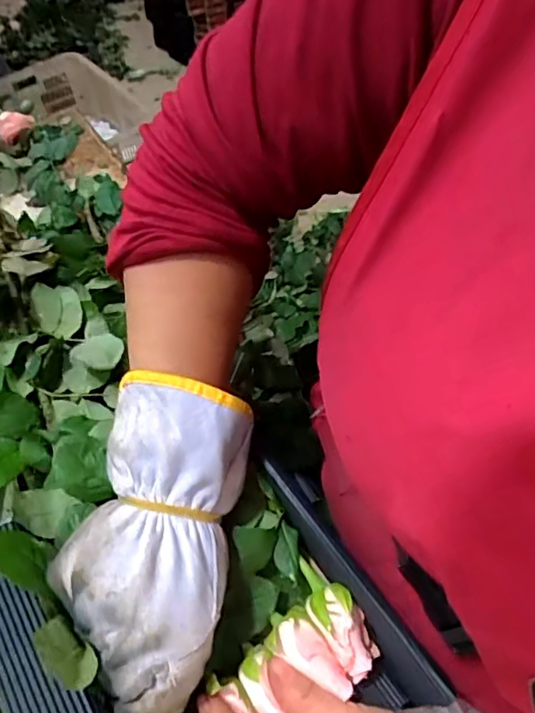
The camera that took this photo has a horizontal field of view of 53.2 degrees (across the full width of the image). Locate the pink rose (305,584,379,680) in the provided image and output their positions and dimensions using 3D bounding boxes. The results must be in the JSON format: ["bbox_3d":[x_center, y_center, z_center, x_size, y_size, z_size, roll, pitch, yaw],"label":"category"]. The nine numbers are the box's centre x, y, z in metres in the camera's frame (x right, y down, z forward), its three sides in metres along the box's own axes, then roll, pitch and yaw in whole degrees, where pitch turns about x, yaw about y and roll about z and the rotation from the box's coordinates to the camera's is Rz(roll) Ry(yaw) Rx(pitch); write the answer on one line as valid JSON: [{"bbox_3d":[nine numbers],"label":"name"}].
[{"bbox_3d":[0.045,0.161,0.316,0.027,0.032,0.049,-32,59,-19],"label":"pink rose"}]

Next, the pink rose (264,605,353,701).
[{"bbox_3d":[0.026,0.172,0.309,0.053,0.022,0.028,38,64,19],"label":"pink rose"}]

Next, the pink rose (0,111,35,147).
[{"bbox_3d":[-0.417,-0.380,0.882,0.061,0.036,0.054,-13,55,-6],"label":"pink rose"}]

